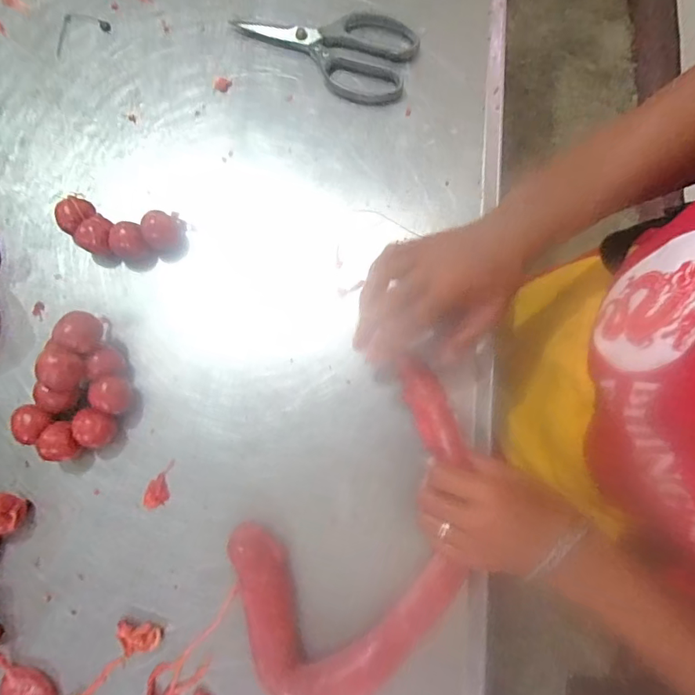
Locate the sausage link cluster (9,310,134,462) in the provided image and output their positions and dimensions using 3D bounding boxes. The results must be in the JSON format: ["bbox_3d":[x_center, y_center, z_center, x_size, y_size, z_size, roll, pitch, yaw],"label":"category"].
[{"bbox_3d":[-0.243,0.041,0.420,0.086,0.047,0.125,33,82,7],"label":"sausage link cluster"}]

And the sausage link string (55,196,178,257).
[{"bbox_3d":[-0.226,-0.115,0.456,0.117,0.032,0.050,13,80,3],"label":"sausage link string"}]

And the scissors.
[{"bbox_3d":[-0.027,-0.326,0.501,0.194,0.009,0.106,13,80,4],"label":"scissors"}]

